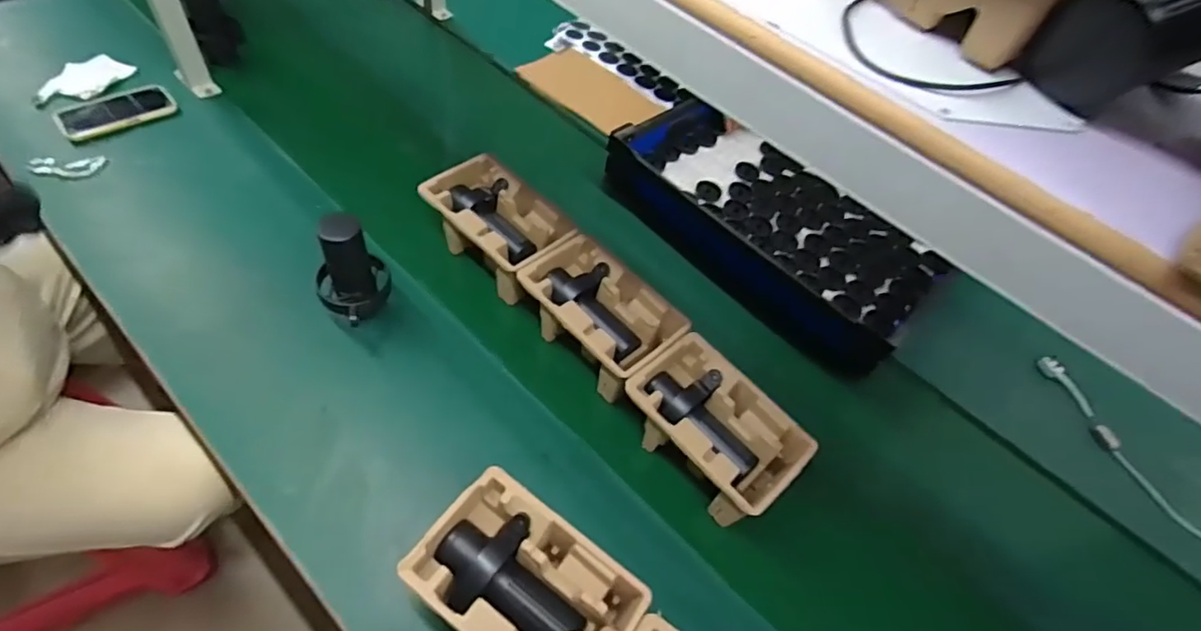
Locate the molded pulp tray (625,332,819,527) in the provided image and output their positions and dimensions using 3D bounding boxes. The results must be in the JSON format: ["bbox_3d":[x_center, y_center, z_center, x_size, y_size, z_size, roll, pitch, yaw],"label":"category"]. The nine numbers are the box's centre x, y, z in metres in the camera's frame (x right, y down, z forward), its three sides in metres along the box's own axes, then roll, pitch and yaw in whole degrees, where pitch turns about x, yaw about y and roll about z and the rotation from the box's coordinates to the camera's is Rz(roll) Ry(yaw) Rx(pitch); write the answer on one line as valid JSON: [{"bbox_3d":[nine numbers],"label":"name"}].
[{"bbox_3d":[0.154,0.155,0.801,0.157,0.104,0.239,-36,64,-26],"label":"molded pulp tray"}]

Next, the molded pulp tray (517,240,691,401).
[{"bbox_3d":[0.002,0.001,0.876,0.235,0.102,0.161,39,60,22],"label":"molded pulp tray"}]

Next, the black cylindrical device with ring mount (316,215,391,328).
[{"bbox_3d":[-0.345,-0.058,0.804,0.094,0.177,0.092,2,54,-3],"label":"black cylindrical device with ring mount"}]

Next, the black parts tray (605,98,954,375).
[{"bbox_3d":[0.310,-0.157,1.131,0.246,0.202,0.606,-37,64,-26],"label":"black parts tray"}]

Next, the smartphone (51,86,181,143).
[{"bbox_3d":[-0.861,-0.364,1.043,0.175,0.020,0.081,-38,64,-27],"label":"smartphone"}]

